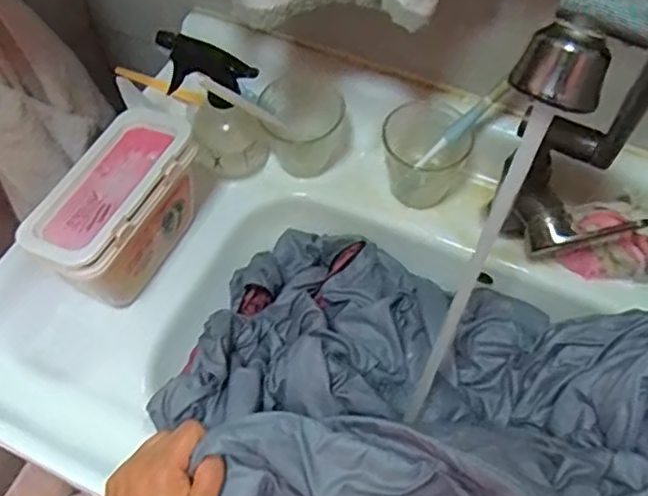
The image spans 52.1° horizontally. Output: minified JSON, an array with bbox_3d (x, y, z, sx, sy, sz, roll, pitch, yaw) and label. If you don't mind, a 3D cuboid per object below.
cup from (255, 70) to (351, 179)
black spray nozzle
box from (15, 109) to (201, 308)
[{"bbox_3d":[-0.016,-0.123,0.680,0.082,0.078,0.089,0,58,0],"label":"cup"},{"bbox_3d":[-0.106,-0.162,0.612,0.086,0.068,0.022,5,58,4],"label":"black spray nozzle"},{"bbox_3d":[-0.180,-0.031,0.594,0.082,0.109,0.164,24,62,15],"label":"box"}]

